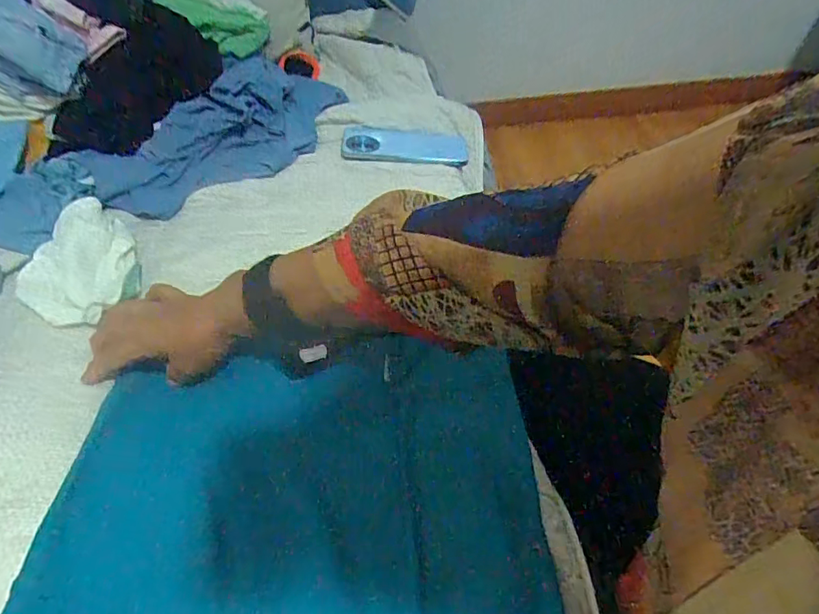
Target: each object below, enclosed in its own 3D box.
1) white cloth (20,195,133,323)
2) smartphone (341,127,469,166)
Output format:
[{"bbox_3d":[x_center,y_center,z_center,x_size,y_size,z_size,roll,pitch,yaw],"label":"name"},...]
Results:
[{"bbox_3d":[-0.332,-0.044,0.507,0.108,0.034,0.149,-31,54,-23],"label":"white cloth"},{"bbox_3d":[-0.006,-0.212,0.670,0.161,0.011,0.068,4,56,-2],"label":"smartphone"}]

